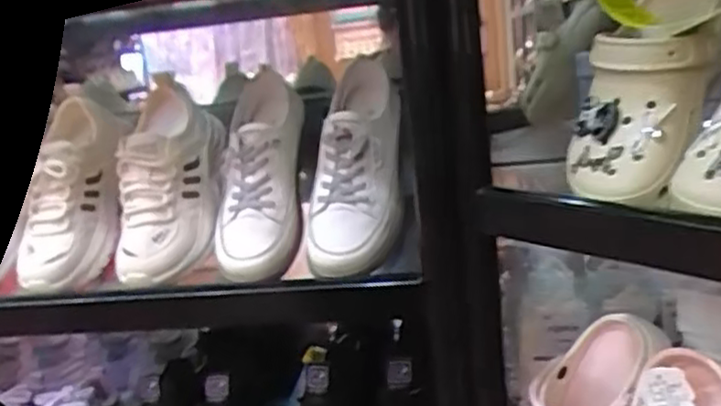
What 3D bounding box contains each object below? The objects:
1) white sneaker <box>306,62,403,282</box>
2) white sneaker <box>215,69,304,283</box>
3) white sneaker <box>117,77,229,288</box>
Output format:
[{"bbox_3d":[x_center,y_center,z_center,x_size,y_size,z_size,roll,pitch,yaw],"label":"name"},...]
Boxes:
[{"bbox_3d":[0.000,-0.043,0.719,0.082,0.244,0.082,-2,-29,19],"label":"white sneaker"},{"bbox_3d":[-0.103,-0.031,0.738,0.080,0.231,0.072,-4,-26,12],"label":"white sneaker"},{"bbox_3d":[-0.194,-0.021,0.759,0.098,0.229,0.093,-4,-29,10],"label":"white sneaker"}]

